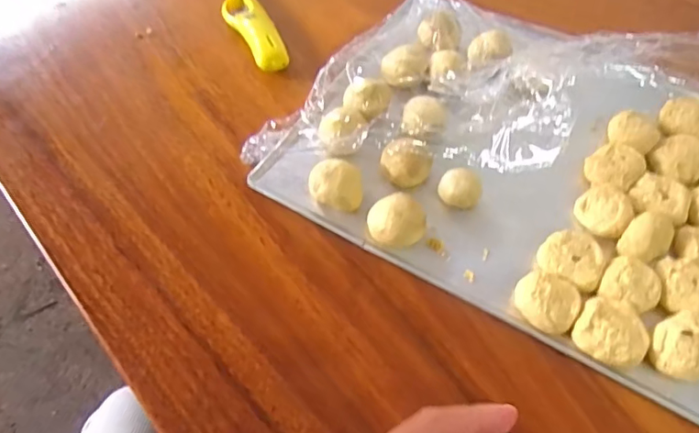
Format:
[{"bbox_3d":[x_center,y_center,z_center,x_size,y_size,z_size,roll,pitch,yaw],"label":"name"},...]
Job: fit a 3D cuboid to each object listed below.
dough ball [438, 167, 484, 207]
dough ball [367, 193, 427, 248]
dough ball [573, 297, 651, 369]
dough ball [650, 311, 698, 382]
[{"bbox_3d":[0.094,-0.023,0.456,0.035,0.029,0.029,20,59,12],"label":"dough ball"},{"bbox_3d":[0.038,0.004,0.437,0.045,0.030,0.037,-3,57,-3],"label":"dough ball"},{"bbox_3d":[0.191,0.085,0.395,0.048,0.020,0.049,0,56,0],"label":"dough ball"},{"bbox_3d":[0.238,0.095,0.387,0.045,0.028,0.041,0,56,0],"label":"dough ball"}]

